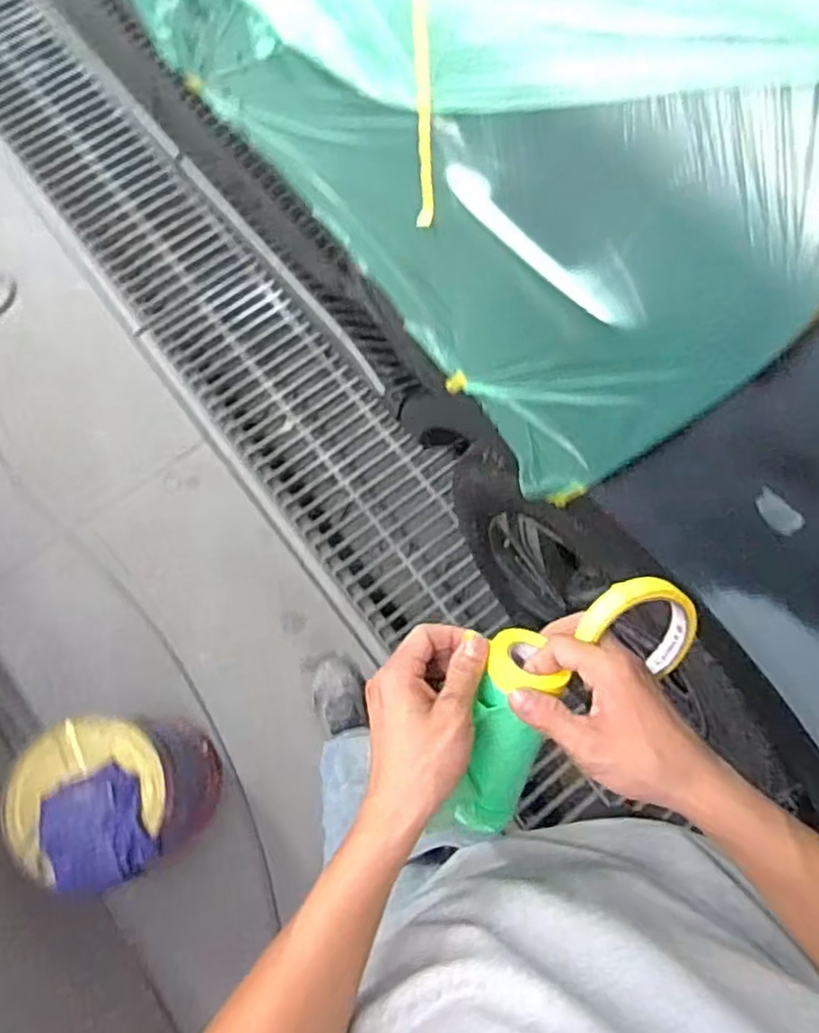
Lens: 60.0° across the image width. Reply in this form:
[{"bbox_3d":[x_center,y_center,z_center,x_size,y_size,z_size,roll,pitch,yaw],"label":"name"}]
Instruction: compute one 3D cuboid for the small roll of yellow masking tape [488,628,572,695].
[{"bbox_3d":[0.084,0.102,0.501,0.048,0.019,0.049,-8,54,9],"label":"small roll of yellow masking tape"}]

